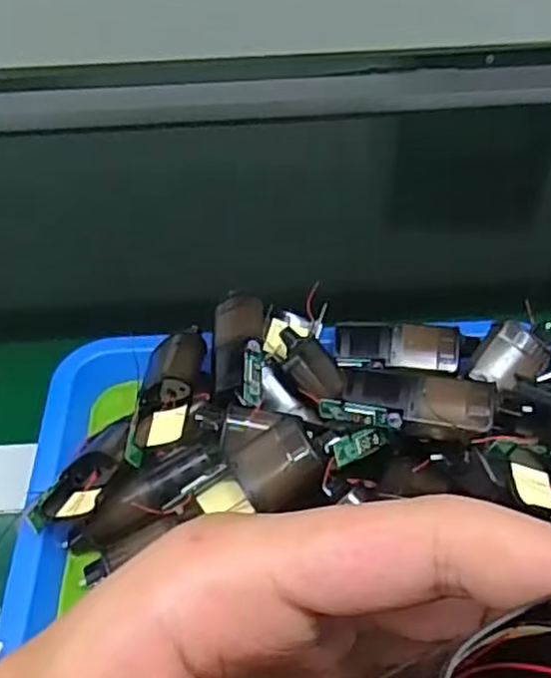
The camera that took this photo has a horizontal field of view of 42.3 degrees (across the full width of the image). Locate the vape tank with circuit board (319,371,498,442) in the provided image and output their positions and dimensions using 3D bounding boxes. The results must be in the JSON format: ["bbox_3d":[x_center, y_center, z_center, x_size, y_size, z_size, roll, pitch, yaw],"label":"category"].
[{"bbox_3d":[0.068,0.037,0.365,0.086,0.032,0.035,3,48,5],"label":"vape tank with circuit board"}]

